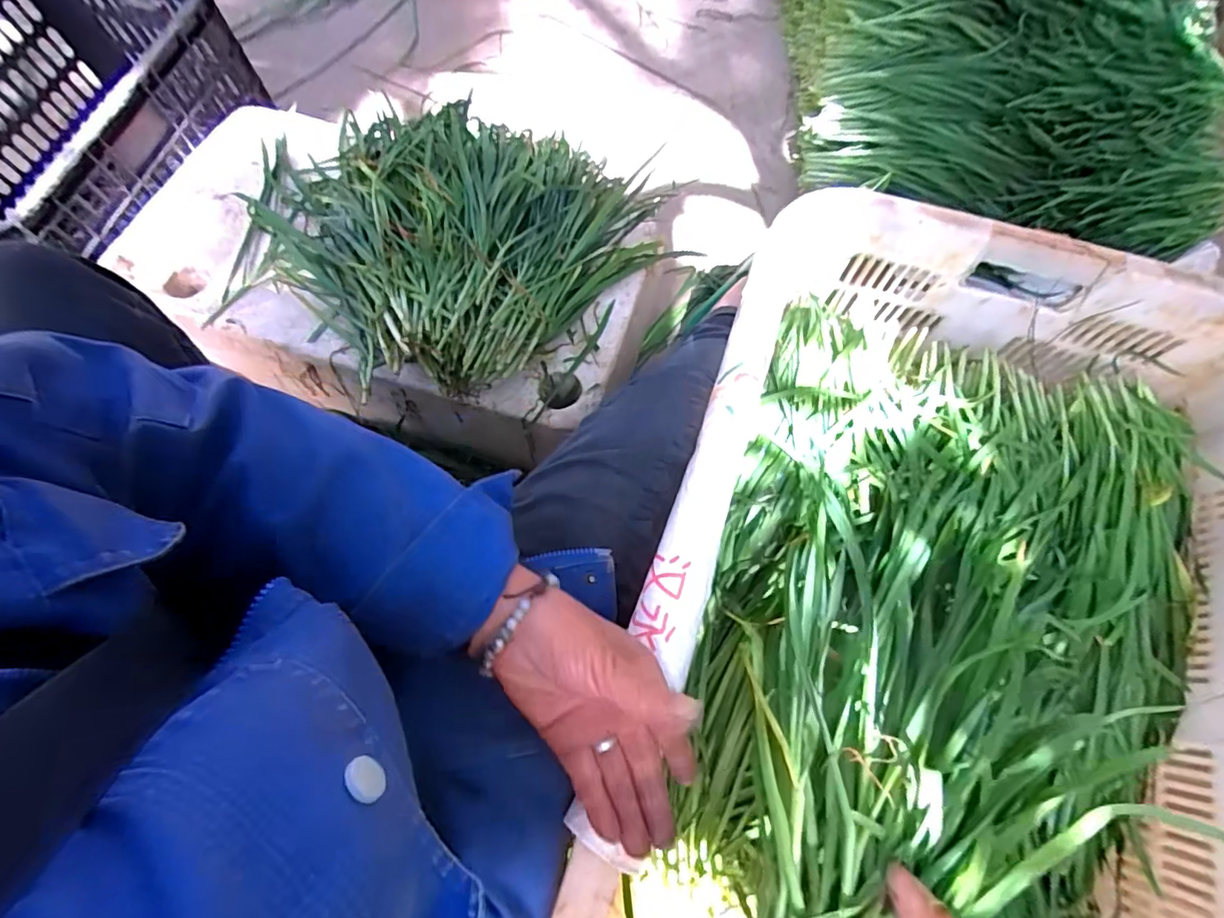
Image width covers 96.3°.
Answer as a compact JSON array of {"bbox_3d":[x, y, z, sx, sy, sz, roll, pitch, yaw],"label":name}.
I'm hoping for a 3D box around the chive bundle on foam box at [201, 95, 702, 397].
[{"bbox_3d":[-0.208,-0.286,0.658,0.424,0.099,0.421,43,76,12],"label":"chive bundle on foam box"}]

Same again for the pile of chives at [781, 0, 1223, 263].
[{"bbox_3d":[0.662,-0.668,0.903,0.711,0.170,0.671,6,71,1],"label":"pile of chives"}]

